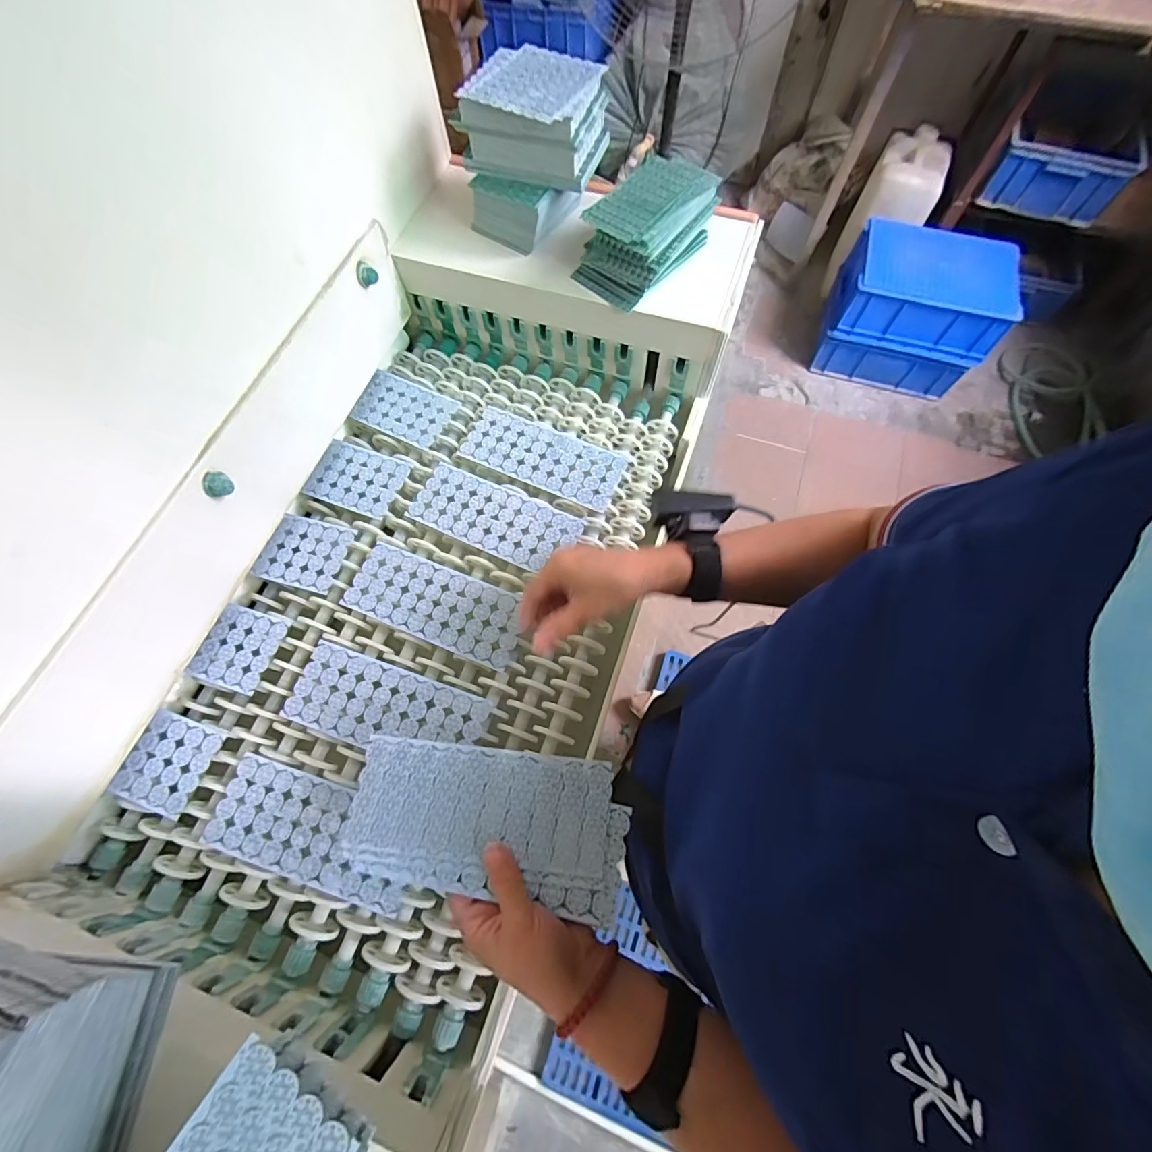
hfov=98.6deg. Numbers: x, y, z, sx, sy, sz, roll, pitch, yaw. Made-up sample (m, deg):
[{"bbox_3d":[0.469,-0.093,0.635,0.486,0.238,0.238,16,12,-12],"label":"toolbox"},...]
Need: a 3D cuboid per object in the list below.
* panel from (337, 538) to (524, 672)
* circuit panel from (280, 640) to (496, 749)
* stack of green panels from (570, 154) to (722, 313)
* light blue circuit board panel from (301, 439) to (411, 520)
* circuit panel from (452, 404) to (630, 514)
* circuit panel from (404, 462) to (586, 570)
[{"bbox_3d":[-0.149,0.028,0.528,0.193,0.004,0.081,21,70,10],"label":"panel"},{"bbox_3d":[-0.187,0.130,0.490,0.194,0.004,0.079,16,69,8],"label":"circuit panel"},{"bbox_3d":[0.079,-0.389,0.560,0.101,0.081,0.144,38,74,16],"label":"stack of green panels"},{"bbox_3d":[-0.264,-0.117,0.597,0.109,0.009,0.079,20,70,10],"label":"light blue circuit board panel"},{"bbox_3d":[-0.040,-0.146,0.603,0.193,0.012,0.085,23,70,11],"label":"circuit panel"},{"bbox_3d":[-0.094,-0.068,0.568,0.191,0.004,0.083,22,70,10],"label":"circuit panel"}]

